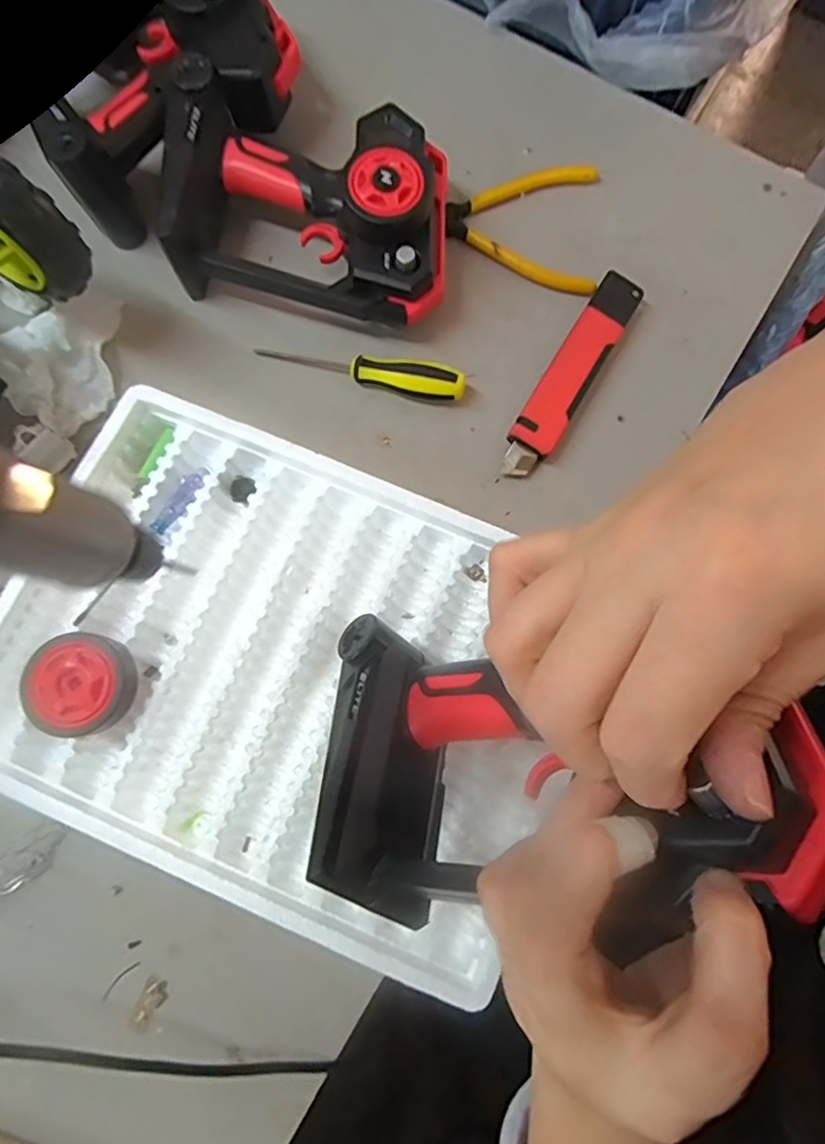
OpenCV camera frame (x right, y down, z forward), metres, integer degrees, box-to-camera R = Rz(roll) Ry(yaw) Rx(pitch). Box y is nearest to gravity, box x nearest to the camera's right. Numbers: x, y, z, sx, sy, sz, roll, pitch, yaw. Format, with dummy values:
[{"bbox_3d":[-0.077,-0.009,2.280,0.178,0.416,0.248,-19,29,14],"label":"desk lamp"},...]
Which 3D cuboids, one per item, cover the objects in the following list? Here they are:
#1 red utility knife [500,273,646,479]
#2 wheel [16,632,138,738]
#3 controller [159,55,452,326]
[{"bbox_3d":[0.114,-0.142,0.426,0.032,0.021,0.172,31,79,5],"label":"red utility knife"},{"bbox_3d":[-0.192,0.065,0.344,0.056,0.024,0.055,0,77,-1],"label":"wheel"},{"bbox_3d":[-0.071,-0.264,0.418,0.193,0.079,0.169,4,77,-1],"label":"controller"}]

